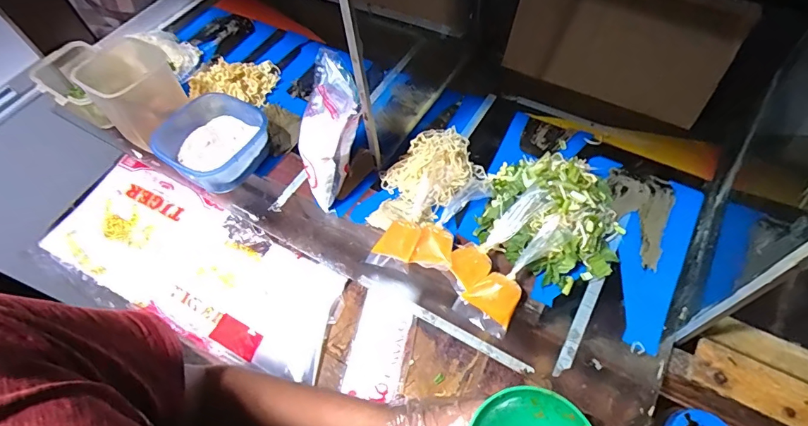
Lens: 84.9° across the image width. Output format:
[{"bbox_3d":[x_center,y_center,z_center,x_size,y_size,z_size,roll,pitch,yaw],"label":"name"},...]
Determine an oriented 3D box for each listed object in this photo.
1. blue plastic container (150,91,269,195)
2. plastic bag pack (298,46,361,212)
[{"bbox_3d":[-0.241,-0.089,0.573,0.126,0.057,0.131,-34,61,-16],"label":"blue plastic container"},{"bbox_3d":[-0.086,-0.089,0.512,0.077,0.139,0.107,-18,58,-6],"label":"plastic bag pack"}]

